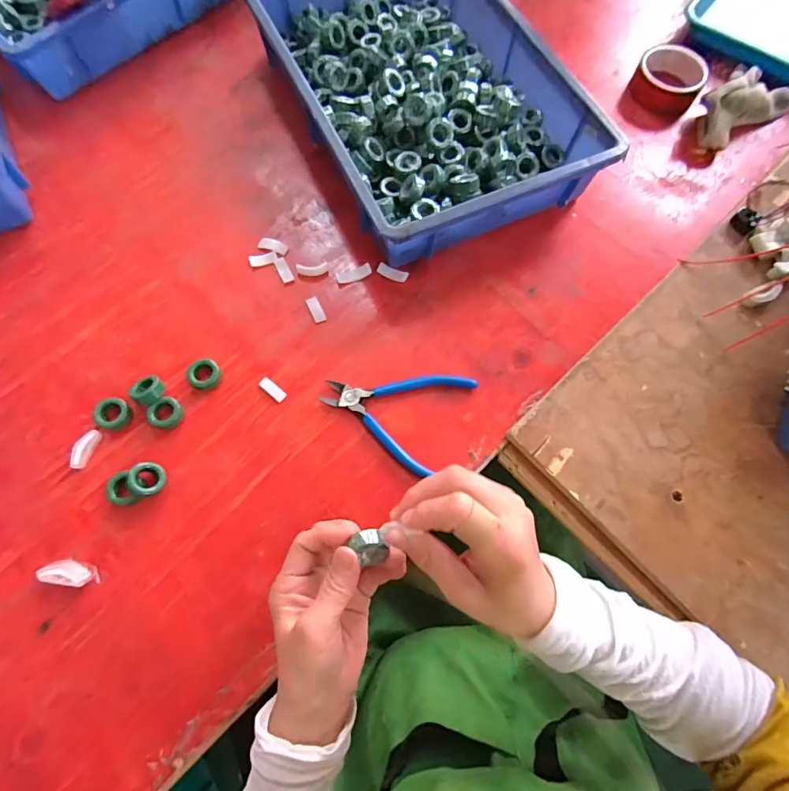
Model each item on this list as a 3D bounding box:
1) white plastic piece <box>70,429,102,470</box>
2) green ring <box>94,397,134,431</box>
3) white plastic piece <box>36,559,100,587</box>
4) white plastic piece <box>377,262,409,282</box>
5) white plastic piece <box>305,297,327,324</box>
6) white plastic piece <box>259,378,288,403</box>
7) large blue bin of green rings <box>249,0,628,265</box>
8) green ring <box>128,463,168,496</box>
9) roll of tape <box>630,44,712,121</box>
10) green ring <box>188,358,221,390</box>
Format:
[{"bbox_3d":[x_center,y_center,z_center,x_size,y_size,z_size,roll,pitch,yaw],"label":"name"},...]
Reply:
[{"bbox_3d":[-0.291,0.050,0.421,0.015,0.008,0.037,17,71,4],"label":"white plastic piece"},{"bbox_3d":[-0.271,0.016,0.429,0.036,0.010,0.030,26,72,7],"label":"green ring"},{"bbox_3d":[-0.280,0.152,0.386,0.047,0.009,0.020,6,71,0],"label":"white plastic piece"},{"bbox_3d":[-0.003,-0.136,0.500,0.035,0.005,0.013,23,72,6],"label":"white plastic piece"},{"bbox_3d":[-0.084,-0.093,0.480,0.014,0.004,0.031,-22,73,-9],"label":"white plastic piece"},{"bbox_3d":[-0.123,-0.006,0.452,0.030,0.004,0.013,38,74,11],"label":"white plastic piece"},{"bbox_3d":[0.026,-0.369,0.541,0.277,0.080,0.423,-24,74,-10],"label":"large blue bin of green rings"},{"bbox_3d":[-0.222,0.074,0.403,0.030,0.006,0.030,45,45,-11],"label":"green ring"},{"bbox_3d":[0.359,-0.413,0.590,0.084,0.037,0.090,1,71,-2],"label":"roll of tape"},{"bbox_3d":[-0.189,-0.021,0.449,0.031,0.012,0.030,1,71,-2],"label":"green ring"}]

